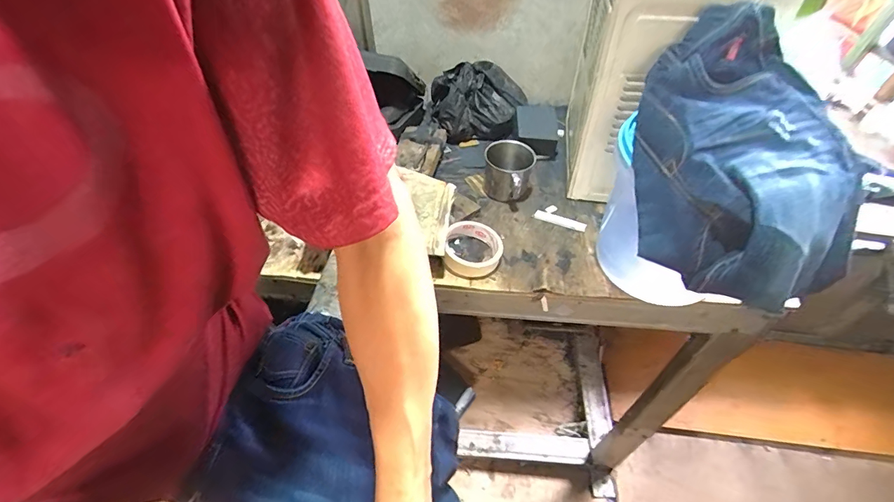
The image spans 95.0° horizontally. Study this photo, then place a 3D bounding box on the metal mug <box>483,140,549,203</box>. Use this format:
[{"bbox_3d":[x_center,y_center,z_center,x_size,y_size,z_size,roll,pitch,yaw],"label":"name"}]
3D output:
[{"bbox_3d":[0.107,-0.135,0.698,0.077,0.069,0.094,-36,56,-27],"label":"metal mug"}]

